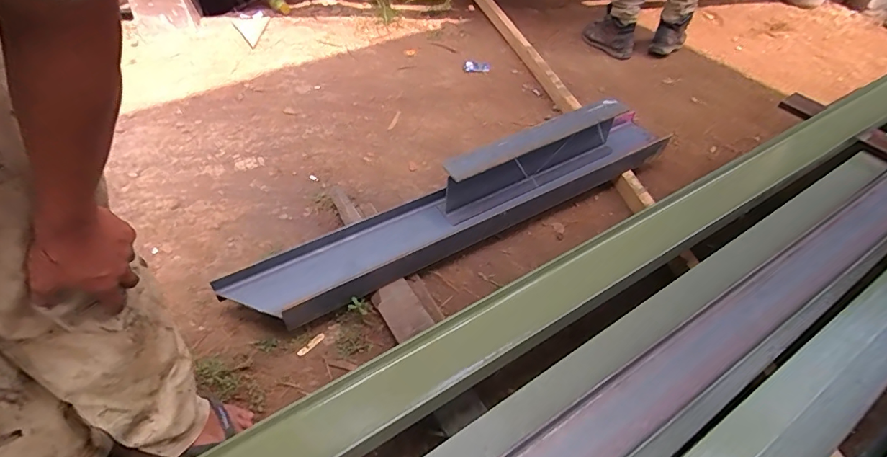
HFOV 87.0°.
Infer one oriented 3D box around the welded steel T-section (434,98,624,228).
[{"bbox_3d":[0.254,-0.189,1.240,0.585,0.179,0.121,-30,53,-27],"label":"welded steel T-section"}]

